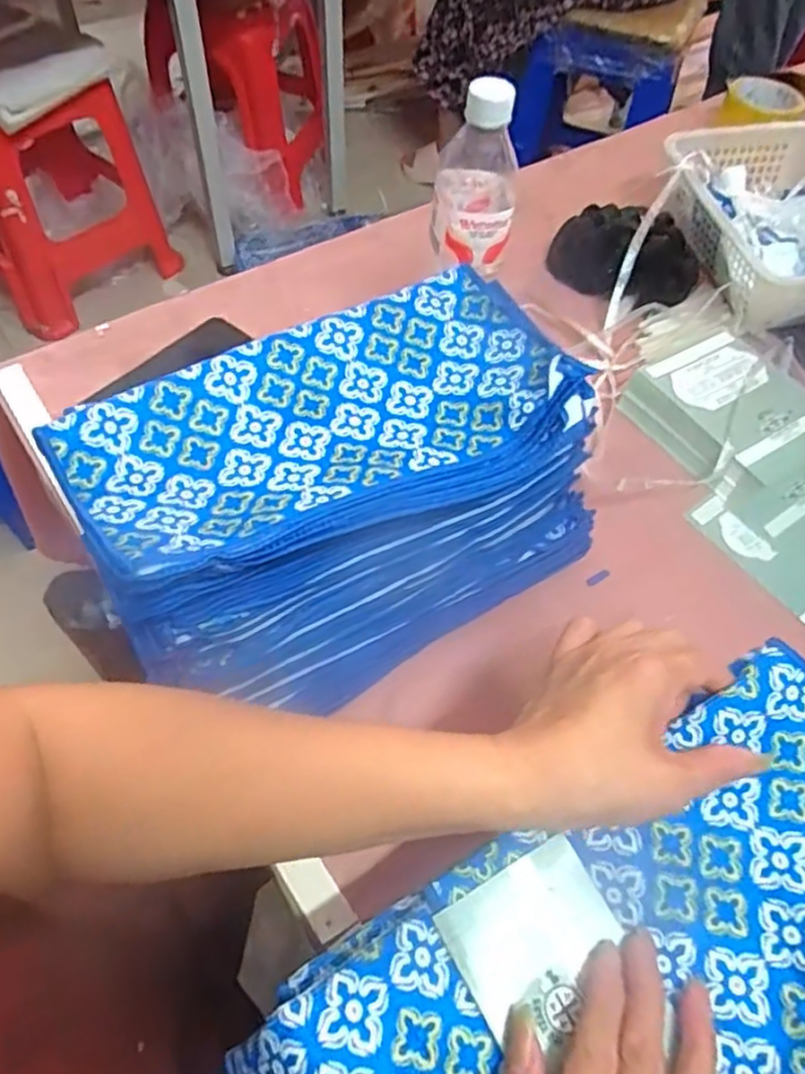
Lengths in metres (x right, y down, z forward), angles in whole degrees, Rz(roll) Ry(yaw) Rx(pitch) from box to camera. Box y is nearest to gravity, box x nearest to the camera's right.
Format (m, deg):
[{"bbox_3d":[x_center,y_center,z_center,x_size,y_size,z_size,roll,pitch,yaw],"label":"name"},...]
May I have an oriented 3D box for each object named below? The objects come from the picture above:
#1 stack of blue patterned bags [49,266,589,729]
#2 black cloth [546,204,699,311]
[{"bbox_3d":[-0.035,-0.021,0.467,0.289,0.158,0.165,-27,61,-21],"label":"stack of blue patterned bags"},{"bbox_3d":[0.224,-0.283,0.719,0.150,0.049,0.088,22,56,12],"label":"black cloth"}]

